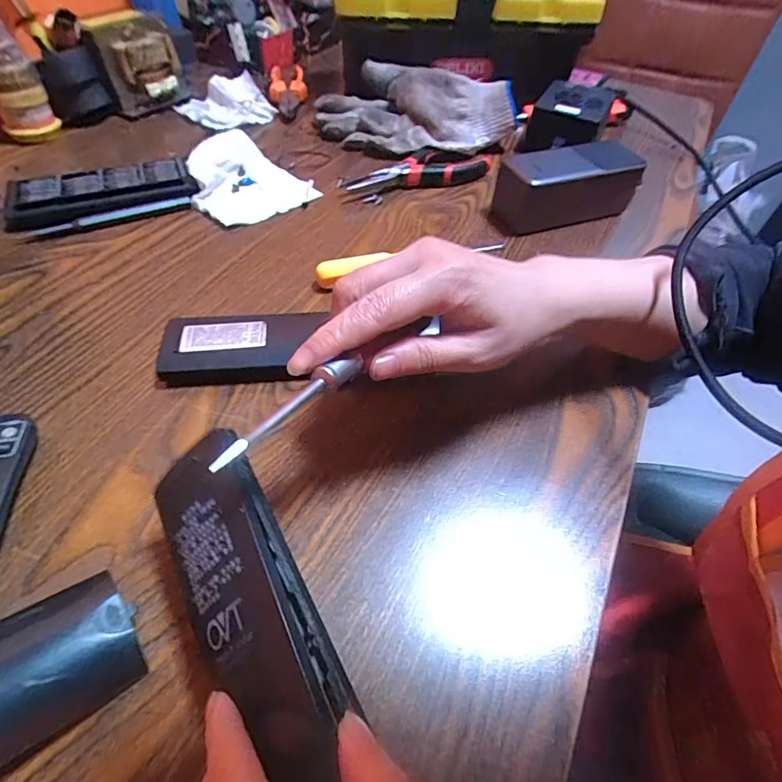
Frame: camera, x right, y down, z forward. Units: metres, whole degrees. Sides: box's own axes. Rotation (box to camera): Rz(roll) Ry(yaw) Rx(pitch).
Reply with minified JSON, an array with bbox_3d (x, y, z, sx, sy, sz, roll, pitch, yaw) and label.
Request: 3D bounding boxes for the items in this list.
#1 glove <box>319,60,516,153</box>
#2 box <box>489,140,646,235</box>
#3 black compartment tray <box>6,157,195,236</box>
[{"bbox_3d":[0.026,-0.322,0.533,0.230,0.076,0.106,12,50,4],"label":"glove"},{"bbox_3d":[0.165,-0.195,0.436,0.143,0.059,0.064,-15,53,-18],"label":"box"},{"bbox_3d":[-0.254,-0.174,0.399,0.146,0.026,0.076,-20,55,-22],"label":"black compartment tray"}]

